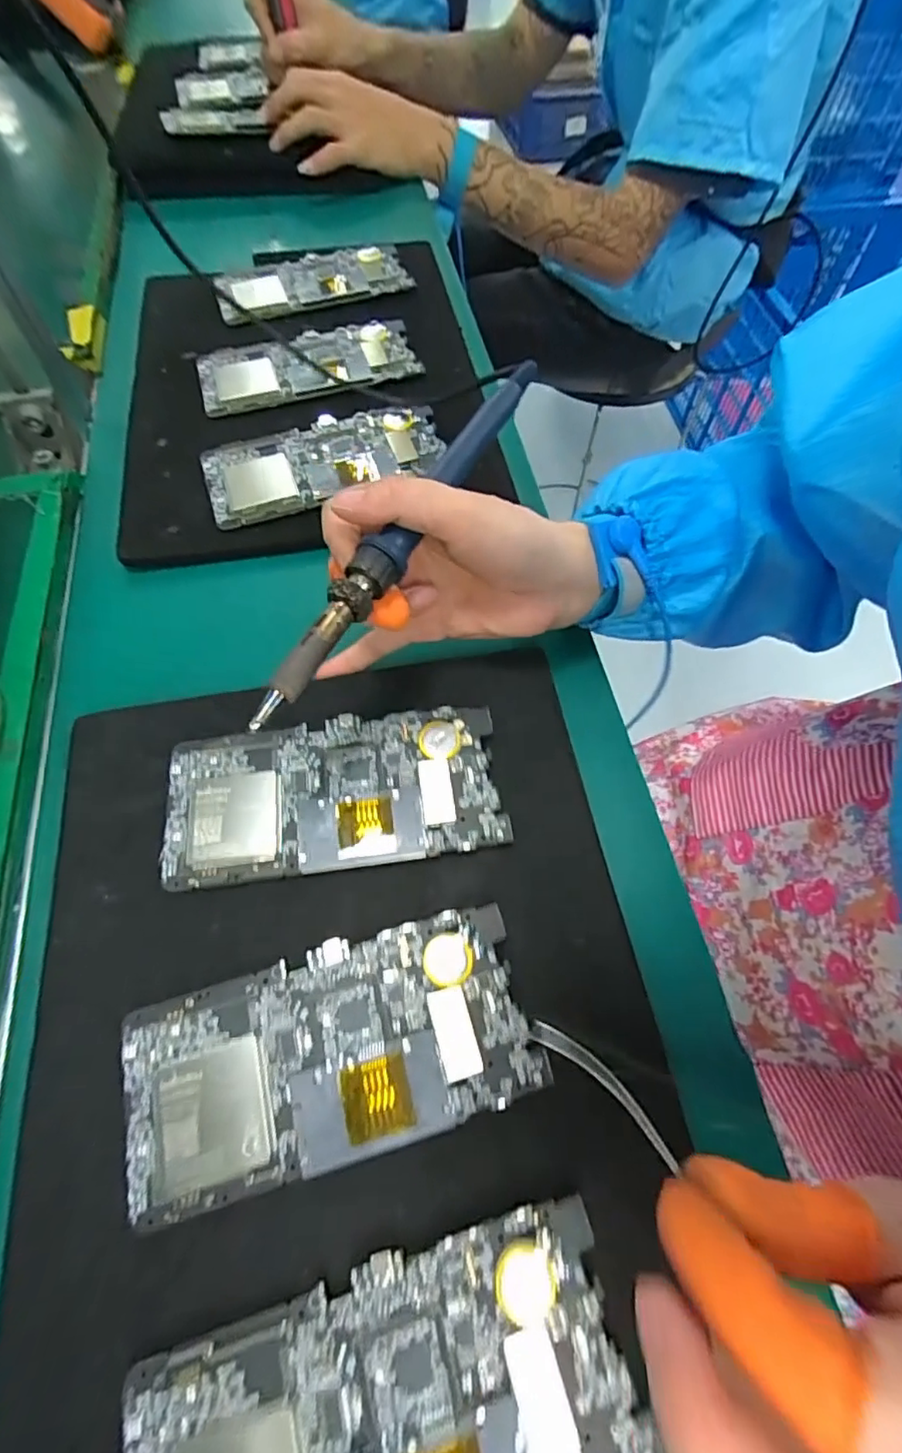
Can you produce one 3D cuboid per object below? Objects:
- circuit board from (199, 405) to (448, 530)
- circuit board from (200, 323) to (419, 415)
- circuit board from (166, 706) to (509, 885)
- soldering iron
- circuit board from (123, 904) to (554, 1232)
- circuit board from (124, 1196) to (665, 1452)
[{"bbox_3d":[-0.082,-0.175,0.379,0.151,0.007,0.070,-22,65,-10],"label":"circuit board"},{"bbox_3d":[-0.105,-0.266,0.423,0.154,0.010,0.074,-14,64,-7],"label":"circuit board"},{"bbox_3d":[-0.055,0.030,0.276,0.152,0.006,0.073,-8,63,-4],"label":"circuit board"},{"bbox_3d":[-0.016,-0.091,0.255,0.017,0.013,0.223,25,65,13],"label":"soldering iron"},{"bbox_3d":[-0.047,0.125,0.226,0.152,0.006,0.072,-14,64,-7],"label":"circuit board"},{"bbox_3d":[-0.020,0.214,0.180,0.151,0.006,0.072,-16,64,-8],"label":"circuit board"}]

